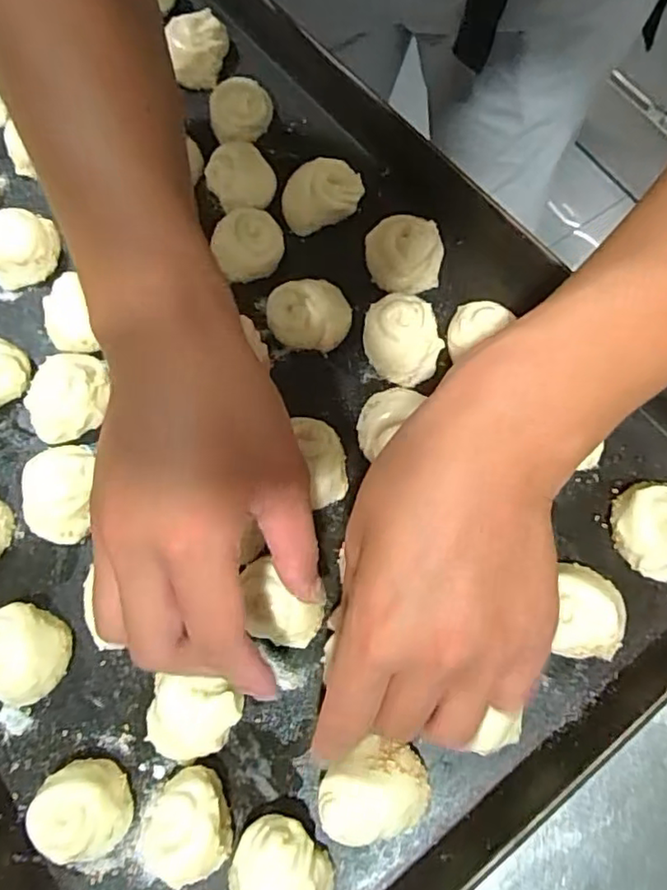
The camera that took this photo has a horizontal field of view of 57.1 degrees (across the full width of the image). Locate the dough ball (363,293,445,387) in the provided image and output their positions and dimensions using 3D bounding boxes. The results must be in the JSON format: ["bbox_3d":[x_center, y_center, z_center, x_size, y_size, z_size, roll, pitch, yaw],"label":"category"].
[{"bbox_3d":[0.038,-0.058,0.343,0.042,0.029,0.044,-1,72,2],"label":"dough ball"}]

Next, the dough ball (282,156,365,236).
[{"bbox_3d":[-0.007,-0.154,0.379,0.049,0.024,0.037,-11,72,-1],"label":"dough ball"}]

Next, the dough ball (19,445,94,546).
[{"bbox_3d":[-0.148,0.026,0.329,0.040,0.023,0.048,9,73,5],"label":"dough ball"}]

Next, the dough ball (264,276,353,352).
[{"bbox_3d":[-0.014,-0.075,0.355,0.046,0.021,0.037,-2,72,2],"label":"dough ball"}]

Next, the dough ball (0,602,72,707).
[{"bbox_3d":[-0.153,0.103,0.303,0.041,0.024,0.046,-11,72,-1],"label":"dough ball"}]

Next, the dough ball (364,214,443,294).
[{"bbox_3d":[0.041,-0.110,0.362,0.044,0.026,0.039,3,73,3],"label":"dough ball"}]

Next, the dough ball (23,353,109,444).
[{"bbox_3d":[-0.154,-0.026,0.348,0.044,0.025,0.046,-6,72,0],"label":"dough ball"}]

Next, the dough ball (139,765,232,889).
[{"bbox_3d":[-0.062,0.168,0.272,0.038,0.034,0.044,23,75,9],"label":"dough ball"}]

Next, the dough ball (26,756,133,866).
[{"bbox_3d":[-0.113,0.166,0.278,0.038,0.027,0.039,-1,72,2],"label":"dough ball"}]

